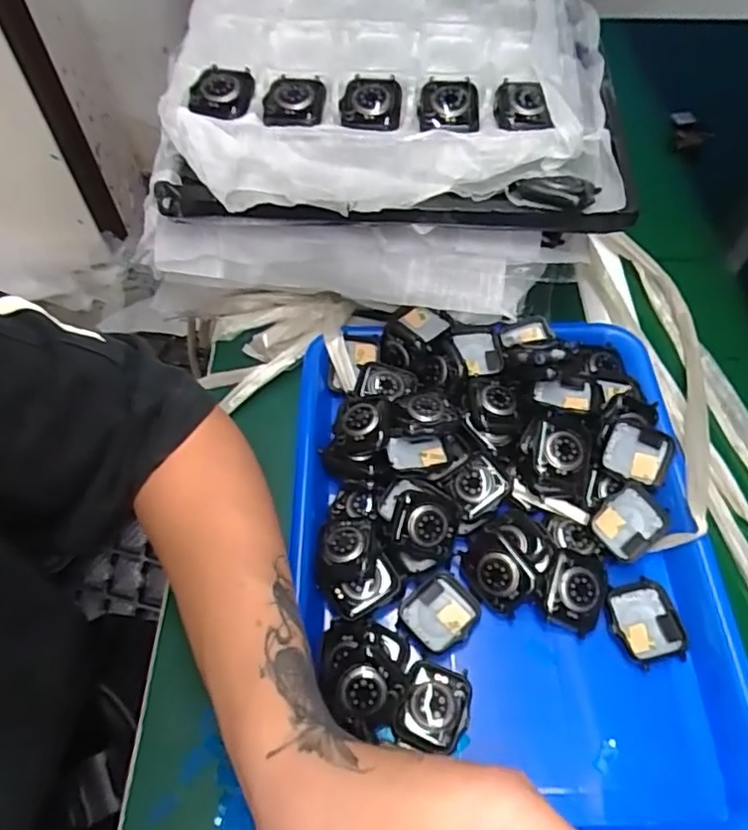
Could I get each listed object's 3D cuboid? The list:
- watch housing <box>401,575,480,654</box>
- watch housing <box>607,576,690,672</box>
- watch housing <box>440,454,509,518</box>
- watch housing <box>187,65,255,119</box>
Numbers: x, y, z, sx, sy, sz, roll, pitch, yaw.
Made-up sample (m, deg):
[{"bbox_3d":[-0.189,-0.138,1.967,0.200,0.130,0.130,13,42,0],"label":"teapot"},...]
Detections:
[{"bbox_3d":[0.040,0.119,0.363,0.042,0.010,0.037,-36,63,-20],"label":"watch housing"},{"bbox_3d":[0.161,0.123,0.363,0.039,0.011,0.047,-10,57,-5],"label":"watch housing"},{"bbox_3d":[0.067,0.046,0.401,0.038,0.011,0.032,-39,70,-4],"label":"watch housing"},{"bbox_3d":[-0.103,-0.215,0.409,0.040,0.011,0.055,2,58,0],"label":"watch housing"}]

